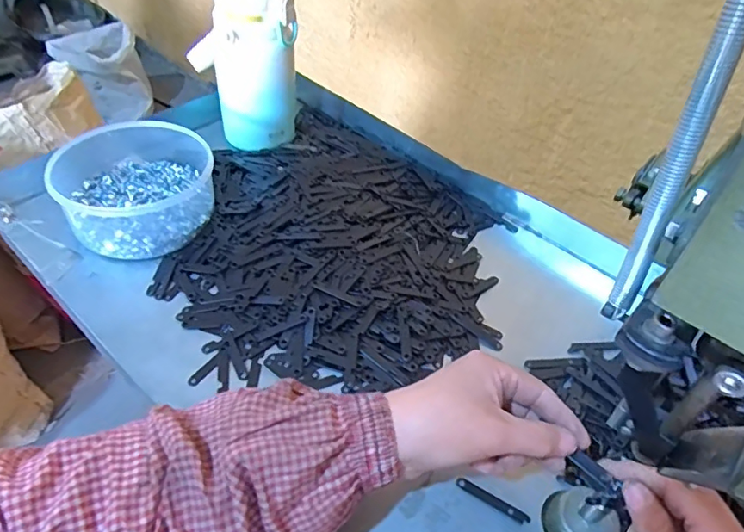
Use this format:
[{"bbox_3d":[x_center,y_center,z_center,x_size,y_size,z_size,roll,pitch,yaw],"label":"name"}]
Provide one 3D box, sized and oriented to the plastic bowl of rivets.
[{"bbox_3d":[-0.241,-0.088,0.550,0.149,0.062,0.160,1,47,-1],"label":"plastic bowl of rivets"}]

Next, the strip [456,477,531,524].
[{"bbox_3d":[0.085,0.165,0.371,0.053,0.004,0.009,25,51,20],"label":"strip"}]

